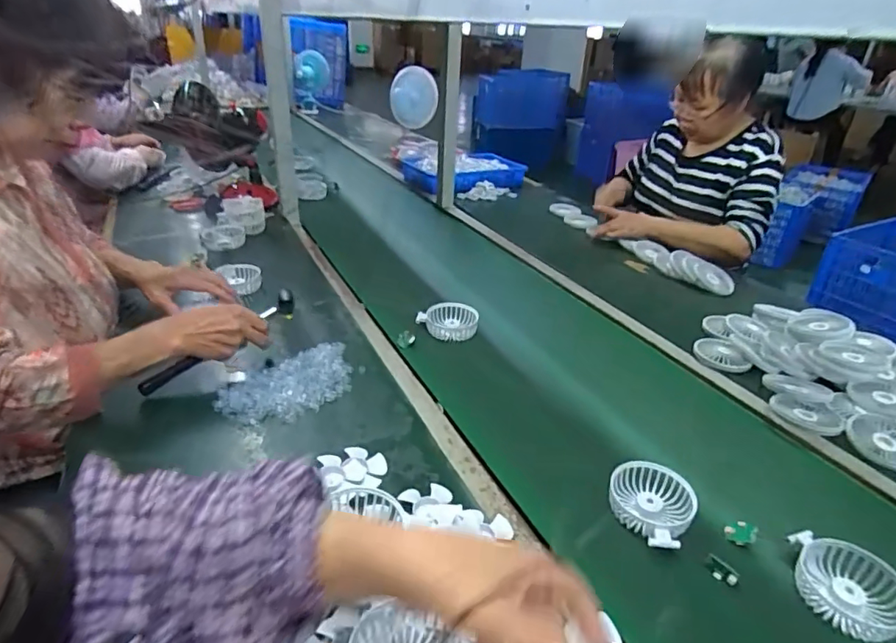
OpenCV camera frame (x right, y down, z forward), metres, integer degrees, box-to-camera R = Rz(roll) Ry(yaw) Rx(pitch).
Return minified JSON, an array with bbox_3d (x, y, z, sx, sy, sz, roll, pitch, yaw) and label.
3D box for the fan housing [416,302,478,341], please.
[{"bbox_3d":[0.005,0.002,0.916,0.089,0.027,0.093,3,30,-2],"label":"fan housing"}]

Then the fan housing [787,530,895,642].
[{"bbox_3d":[0.381,0.252,0.499,0.086,0.030,0.089,11,31,13],"label":"fan housing"}]

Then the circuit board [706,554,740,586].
[{"bbox_3d":[0.268,0.243,0.517,0.010,0.017,0.031,-20,37,-34],"label":"circuit board"}]

